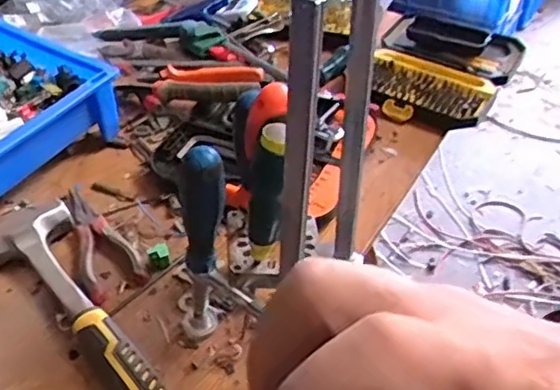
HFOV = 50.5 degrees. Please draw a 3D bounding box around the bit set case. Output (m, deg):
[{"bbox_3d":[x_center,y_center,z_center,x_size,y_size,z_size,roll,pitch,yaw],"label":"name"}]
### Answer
[{"bbox_3d":[0.210,-0.169,0.794,0.194,0.049,0.205,16,44,19],"label":"bit set case"}]

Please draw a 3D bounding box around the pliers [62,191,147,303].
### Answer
[{"bbox_3d":[-0.180,0.040,0.588,0.055,0.020,0.151,-20,44,-20],"label":"pliers"}]

